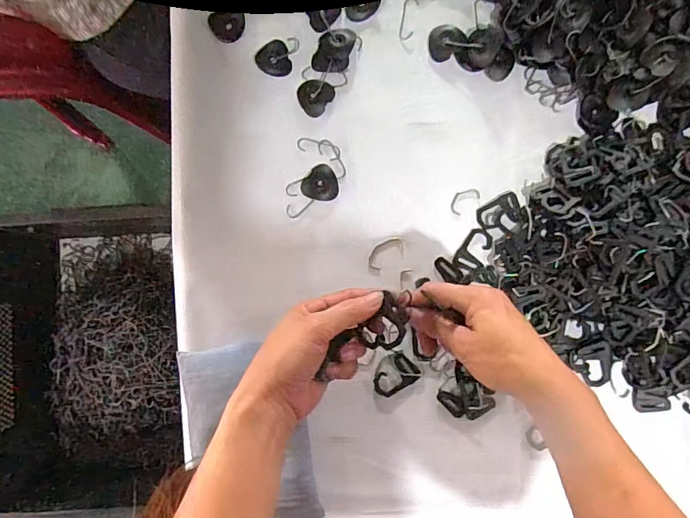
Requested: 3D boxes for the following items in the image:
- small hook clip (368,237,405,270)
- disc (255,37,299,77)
[{"bbox_3d":[0.040,-0.005,0.448,0.038,0.004,0.023,-27,85,-1],"label":"small hook clip"},{"bbox_3d":[-0.068,-0.203,0.460,0.036,0.005,0.041,17,86,3],"label":"disc"}]

